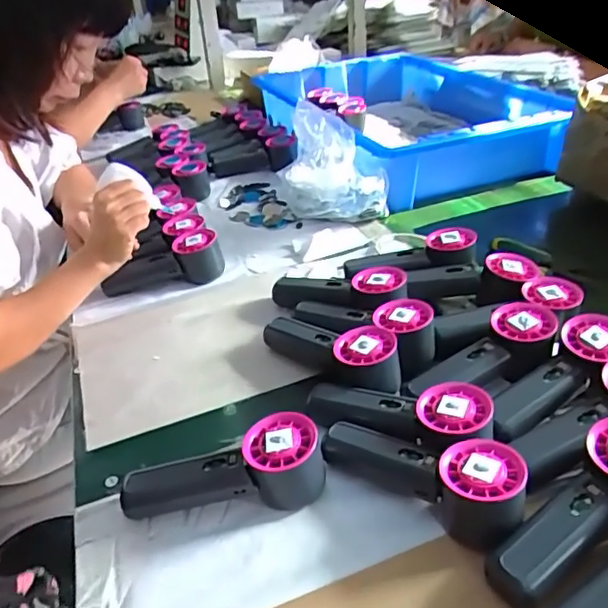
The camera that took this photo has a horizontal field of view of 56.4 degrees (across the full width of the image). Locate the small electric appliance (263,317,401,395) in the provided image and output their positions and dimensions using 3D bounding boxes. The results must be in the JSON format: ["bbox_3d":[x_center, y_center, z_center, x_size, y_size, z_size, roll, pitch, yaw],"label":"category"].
[{"bbox_3d":[0.027,0.042,0.555,0.059,0.051,0.161,-31,40,-32],"label":"small electric appliance"}]

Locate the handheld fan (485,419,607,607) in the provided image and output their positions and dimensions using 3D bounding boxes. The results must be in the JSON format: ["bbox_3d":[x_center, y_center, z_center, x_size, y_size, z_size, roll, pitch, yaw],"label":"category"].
[{"bbox_3d":[0.191,0.141,0.385,0.165,0.044,0.056,-36,41,-17],"label":"handheld fan"}]

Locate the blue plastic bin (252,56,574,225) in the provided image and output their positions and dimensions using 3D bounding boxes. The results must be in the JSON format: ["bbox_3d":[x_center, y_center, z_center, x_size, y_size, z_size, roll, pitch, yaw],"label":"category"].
[{"bbox_3d":[0.194,-0.381,1.148,0.446,0.122,0.664,-19,35,-17],"label":"blue plastic bin"}]

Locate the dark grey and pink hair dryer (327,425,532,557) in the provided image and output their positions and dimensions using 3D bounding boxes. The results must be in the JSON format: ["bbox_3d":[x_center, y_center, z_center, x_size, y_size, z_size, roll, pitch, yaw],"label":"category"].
[{"bbox_3d":[0.089,0.123,0.429,0.152,0.053,0.053,18,41,33],"label":"dark grey and pink hair dryer"}]

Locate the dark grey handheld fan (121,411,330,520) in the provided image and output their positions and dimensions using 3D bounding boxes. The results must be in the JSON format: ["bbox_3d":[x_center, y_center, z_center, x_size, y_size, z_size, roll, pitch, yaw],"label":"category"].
[{"bbox_3d":[-0.063,0.129,0.446,0.154,0.055,0.058,-3,34,5],"label":"dark grey handheld fan"}]

